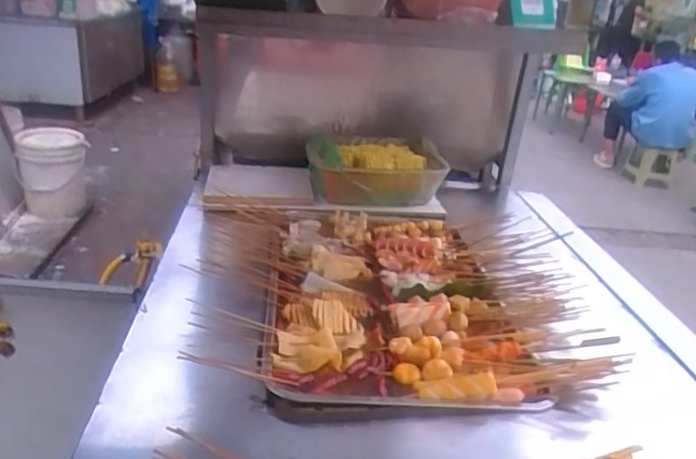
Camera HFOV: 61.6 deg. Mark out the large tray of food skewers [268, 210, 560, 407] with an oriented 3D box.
[{"bbox_3d":[0.056,0.092,0.965,0.359,0.039,0.552,4,24,-6],"label":"large tray of food skewers"}]

